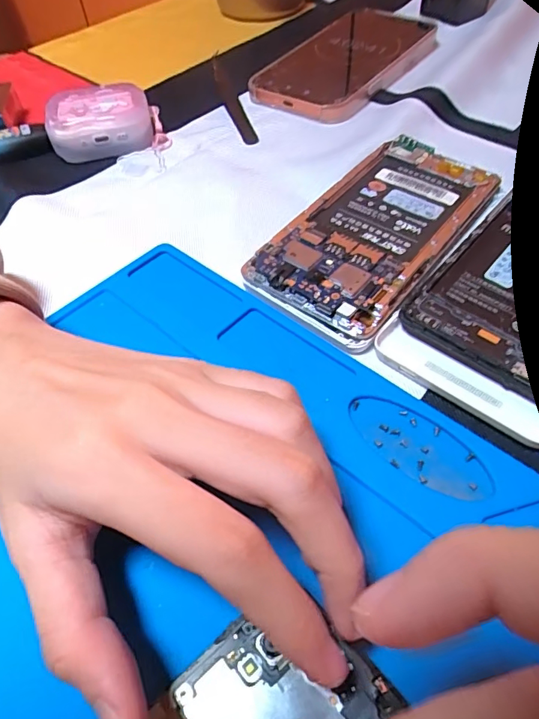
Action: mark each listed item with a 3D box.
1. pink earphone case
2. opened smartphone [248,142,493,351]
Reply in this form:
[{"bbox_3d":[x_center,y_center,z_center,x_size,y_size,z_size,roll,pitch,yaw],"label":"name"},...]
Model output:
[{"bbox_3d":[-0.106,-0.157,0.316,0.070,0.029,0.044,-9,53,-3],"label":"pink earphone case"},{"bbox_3d":[0.056,-0.067,0.240,0.070,0.012,0.142,33,62,25],"label":"opened smartphone"}]

